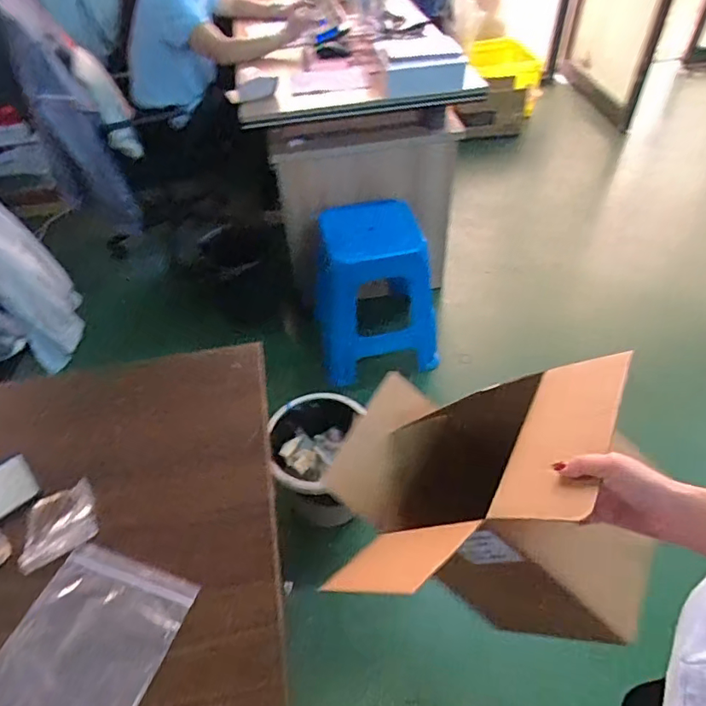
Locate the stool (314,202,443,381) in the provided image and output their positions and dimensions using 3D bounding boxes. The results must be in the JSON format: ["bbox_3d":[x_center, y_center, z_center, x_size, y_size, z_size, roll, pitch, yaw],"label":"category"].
[{"bbox_3d":[0.079,-0.183,1.648,0.379,0.488,0.295,-9,48,-4],"label":"stool"}]

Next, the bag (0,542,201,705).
[{"bbox_3d":[-0.291,0.333,0.531,0.164,0.007,0.250,12,49,16],"label":"bag"}]

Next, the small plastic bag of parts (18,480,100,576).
[{"bbox_3d":[-0.365,0.210,0.645,0.088,0.014,0.097,-22,50,-16],"label":"small plastic bag of parts"}]

